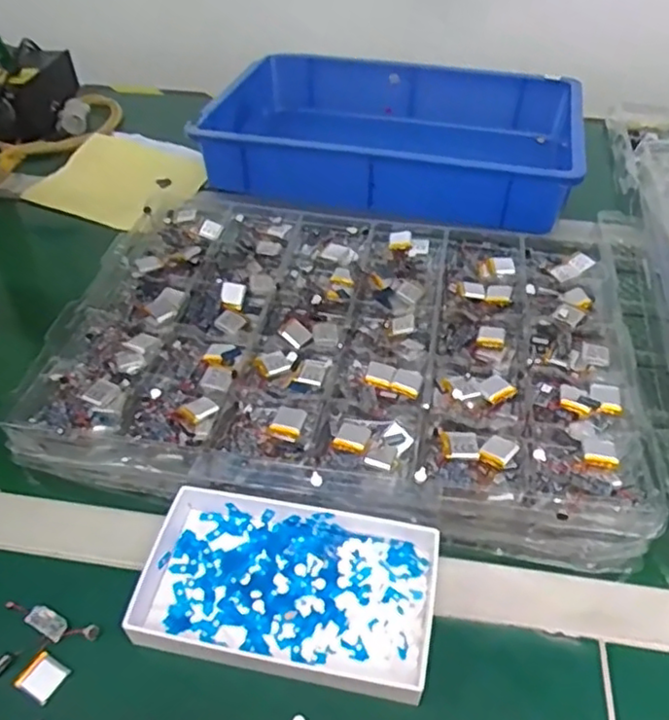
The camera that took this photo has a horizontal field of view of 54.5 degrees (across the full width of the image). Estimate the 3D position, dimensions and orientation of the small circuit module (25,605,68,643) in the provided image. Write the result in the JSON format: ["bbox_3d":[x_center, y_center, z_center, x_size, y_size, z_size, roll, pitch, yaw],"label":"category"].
[{"bbox_3d":[-0.176,0.160,0.398,0.027,0.009,0.013,22,48,21],"label":"small circuit module"}]

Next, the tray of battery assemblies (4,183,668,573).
[{"bbox_3d":[0.011,-0.012,0.543,0.447,0.060,0.323,8,44,8],"label":"tray of battery assemblies"}]

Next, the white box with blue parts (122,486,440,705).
[{"bbox_3d":[-0.027,0.140,0.406,0.175,0.025,0.105,7,44,8],"label":"white box with blue parts"}]

